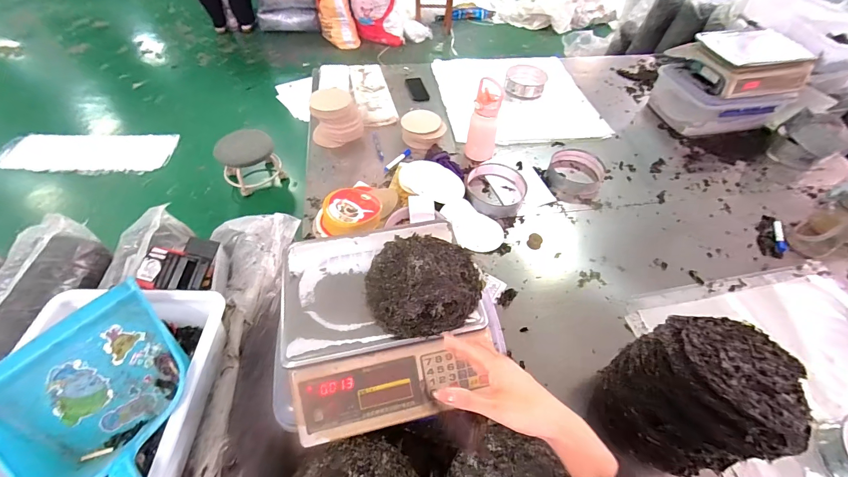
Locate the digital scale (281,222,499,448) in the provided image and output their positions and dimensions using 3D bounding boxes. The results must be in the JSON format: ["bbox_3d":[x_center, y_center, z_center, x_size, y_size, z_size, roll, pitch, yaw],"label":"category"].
[{"bbox_3d":[-0.066,0.137,0.605,0.325,0.116,0.301,-8,52,-10],"label":"digital scale"}]

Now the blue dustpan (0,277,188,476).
[{"bbox_3d":[-0.421,0.256,0.479,0.226,0.101,0.340,-37,62,-26],"label":"blue dustpan"}]

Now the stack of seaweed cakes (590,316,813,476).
[{"bbox_3d":[0.453,0.265,0.625,0.208,0.288,0.174,12,53,7],"label":"stack of seaweed cakes"}]

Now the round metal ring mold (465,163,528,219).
[{"bbox_3d":[0.223,-0.151,1.114,0.186,0.046,0.193,1,51,-2],"label":"round metal ring mold"}]

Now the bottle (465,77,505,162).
[{"bbox_3d":[0.200,-0.381,1.171,0.097,0.243,0.082,9,52,4],"label":"bottle"}]

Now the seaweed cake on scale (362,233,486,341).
[{"bbox_3d":[0.001,0.065,0.577,0.191,0.052,0.179,-22,56,-18],"label":"seaweed cake on scale"}]

